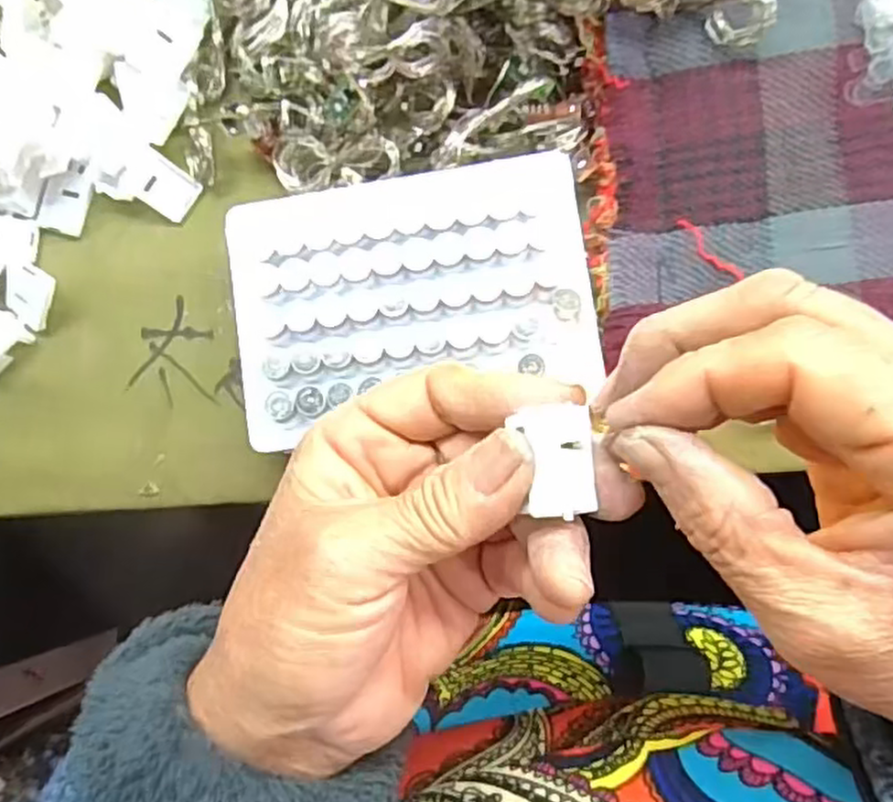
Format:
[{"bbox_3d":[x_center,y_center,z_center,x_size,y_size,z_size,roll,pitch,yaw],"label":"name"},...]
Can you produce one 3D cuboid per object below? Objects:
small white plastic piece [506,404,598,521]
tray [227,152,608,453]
[{"bbox_3d":[0.027,0.015,0.179,0.018,0.010,0.025,-6,83,4],"label":"small white plastic piece"},{"bbox_3d":[-0.012,-0.038,0.271,0.130,0.009,0.088,-8,84,4],"label":"tray"}]

